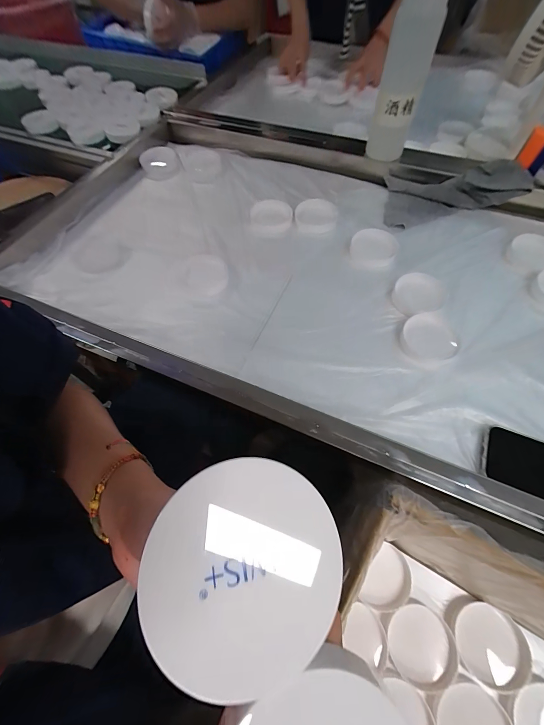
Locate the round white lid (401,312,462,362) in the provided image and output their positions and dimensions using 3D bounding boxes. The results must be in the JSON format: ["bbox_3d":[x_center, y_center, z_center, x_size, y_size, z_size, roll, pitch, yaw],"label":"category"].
[{"bbox_3d":[0.220,-0.037,0.410,0.076,0.009,0.070,-1,62,1],"label":"round white lid"}]

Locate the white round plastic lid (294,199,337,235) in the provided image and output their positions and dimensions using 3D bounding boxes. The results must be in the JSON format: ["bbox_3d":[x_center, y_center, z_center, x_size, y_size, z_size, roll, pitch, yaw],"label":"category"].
[{"bbox_3d":[0.082,-0.274,0.547,0.077,0.012,0.078,-1,62,1],"label":"white round plastic lid"}]

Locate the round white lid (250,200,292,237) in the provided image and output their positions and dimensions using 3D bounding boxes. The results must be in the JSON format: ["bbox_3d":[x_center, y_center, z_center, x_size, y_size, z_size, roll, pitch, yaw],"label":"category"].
[{"bbox_3d":[-0.002,-0.265,0.539,0.074,0.020,0.079,-1,62,1],"label":"round white lid"}]

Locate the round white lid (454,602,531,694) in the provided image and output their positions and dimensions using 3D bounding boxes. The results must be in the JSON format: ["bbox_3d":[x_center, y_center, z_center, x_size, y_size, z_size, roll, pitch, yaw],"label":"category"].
[{"bbox_3d":[0.261,0.334,0.351,0.076,0.020,0.071,-1,62,1],"label":"round white lid"}]

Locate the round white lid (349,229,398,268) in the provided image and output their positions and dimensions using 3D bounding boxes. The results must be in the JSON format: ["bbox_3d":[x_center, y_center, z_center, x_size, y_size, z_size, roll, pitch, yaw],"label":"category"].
[{"bbox_3d":[0.173,-0.196,0.503,0.075,0.008,0.084,16,64,10],"label":"round white lid"}]

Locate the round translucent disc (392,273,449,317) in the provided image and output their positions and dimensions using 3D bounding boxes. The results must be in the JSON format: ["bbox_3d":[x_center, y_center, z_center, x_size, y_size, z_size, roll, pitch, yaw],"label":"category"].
[{"bbox_3d":[0.224,-0.106,0.447,0.071,0.012,0.088,33,67,18],"label":"round translucent disc"}]

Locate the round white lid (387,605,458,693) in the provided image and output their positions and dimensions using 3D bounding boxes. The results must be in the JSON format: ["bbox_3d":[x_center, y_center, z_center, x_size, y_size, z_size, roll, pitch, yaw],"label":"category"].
[{"bbox_3d":[0.178,0.338,0.350,0.073,0.007,0.073,-1,62,1],"label":"round white lid"}]

